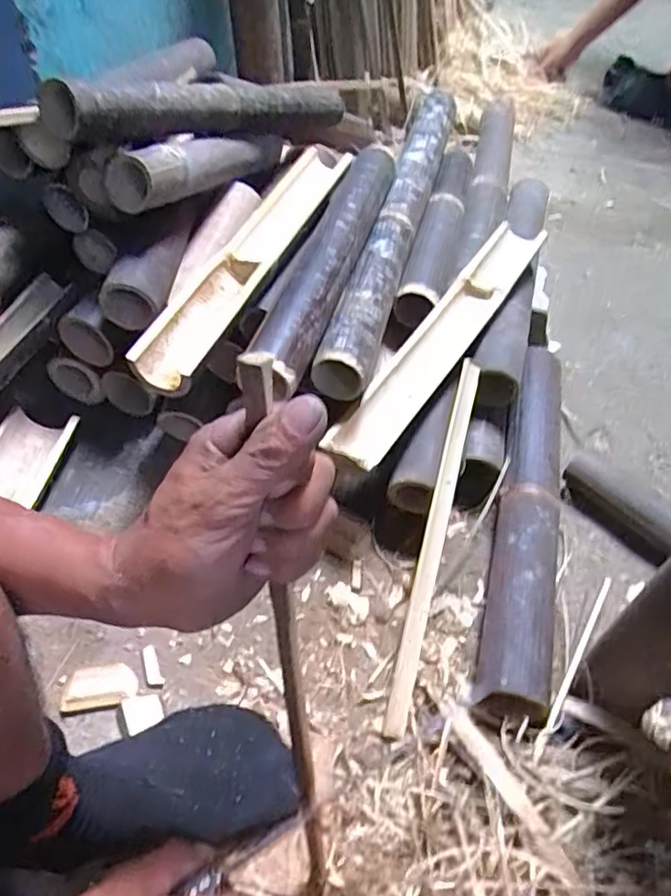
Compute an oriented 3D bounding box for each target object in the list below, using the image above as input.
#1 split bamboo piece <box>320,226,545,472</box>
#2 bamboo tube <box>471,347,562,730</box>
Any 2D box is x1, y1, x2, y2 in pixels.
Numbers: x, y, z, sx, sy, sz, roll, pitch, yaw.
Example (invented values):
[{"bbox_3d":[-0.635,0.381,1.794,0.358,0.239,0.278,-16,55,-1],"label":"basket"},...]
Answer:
[{"bbox_3d":[0.128,-0.134,0.737,0.066,0.032,0.443,29,66,24],"label":"split bamboo piece"},{"bbox_3d":[0.220,0.054,0.688,0.070,0.067,0.505,12,49,10],"label":"bamboo tube"}]

